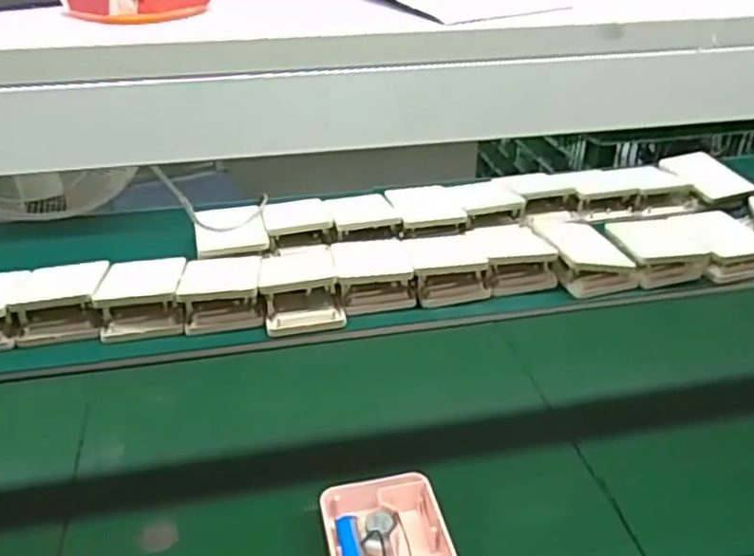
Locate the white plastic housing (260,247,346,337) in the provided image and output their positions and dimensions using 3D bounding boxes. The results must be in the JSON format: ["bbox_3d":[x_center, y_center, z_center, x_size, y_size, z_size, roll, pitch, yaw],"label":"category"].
[{"bbox_3d":[-0.106,0.000,0.966,0.098,0.045,0.183,-7,33,-10],"label":"white plastic housing"}]

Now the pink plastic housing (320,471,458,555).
[{"bbox_3d":[0.011,0.230,0.610,0.101,0.036,0.125,-7,33,-10],"label":"pink plastic housing"}]

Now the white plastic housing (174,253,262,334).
[{"bbox_3d":[-0.200,0.018,0.934,0.099,0.048,0.112,-4,33,-6],"label":"white plastic housing"}]

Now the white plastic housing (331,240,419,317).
[{"bbox_3d":[-0.006,-0.013,0.986,0.103,0.043,0.143,-4,33,-5],"label":"white plastic housing"}]

